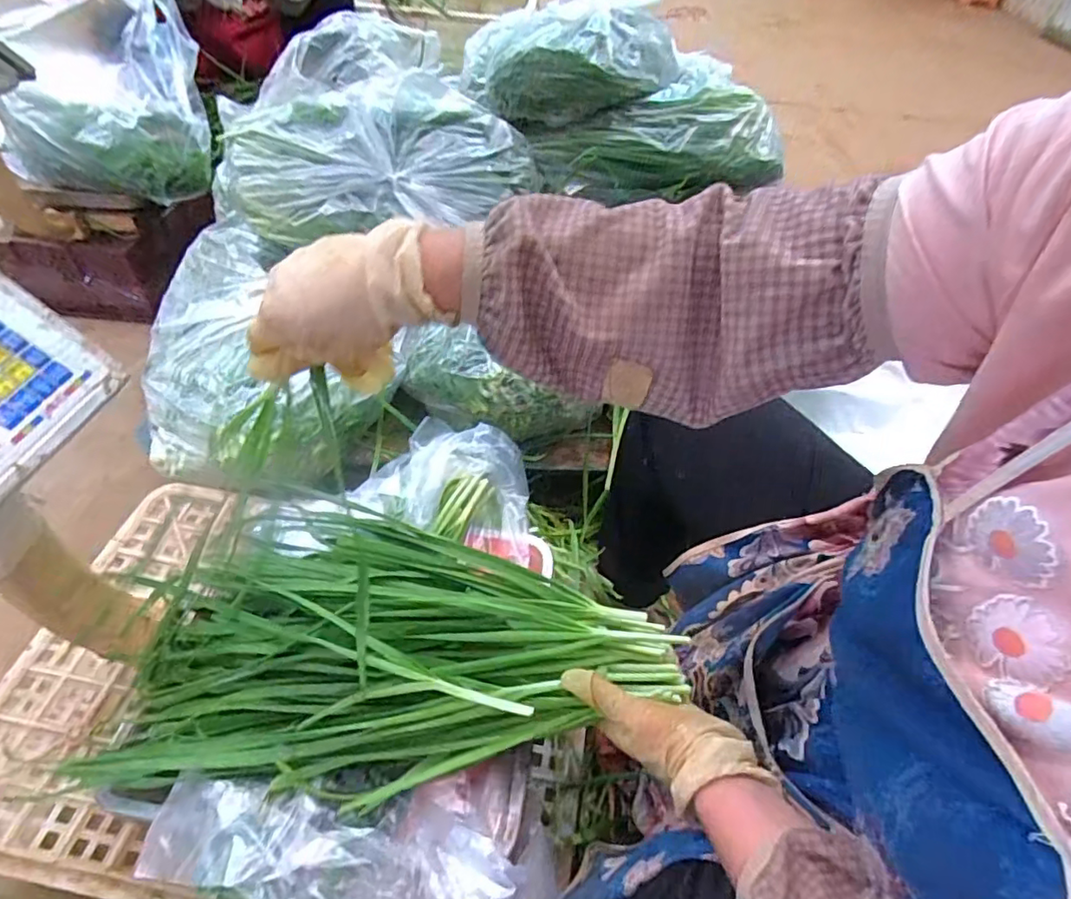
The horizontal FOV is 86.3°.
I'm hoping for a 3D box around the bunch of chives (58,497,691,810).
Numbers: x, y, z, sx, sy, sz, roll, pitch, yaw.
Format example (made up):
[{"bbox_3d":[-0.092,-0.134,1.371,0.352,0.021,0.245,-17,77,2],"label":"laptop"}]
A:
[{"bbox_3d":[-0.105,0.159,0.476,0.426,0.058,0.225,6,49,0],"label":"bunch of chives"}]

